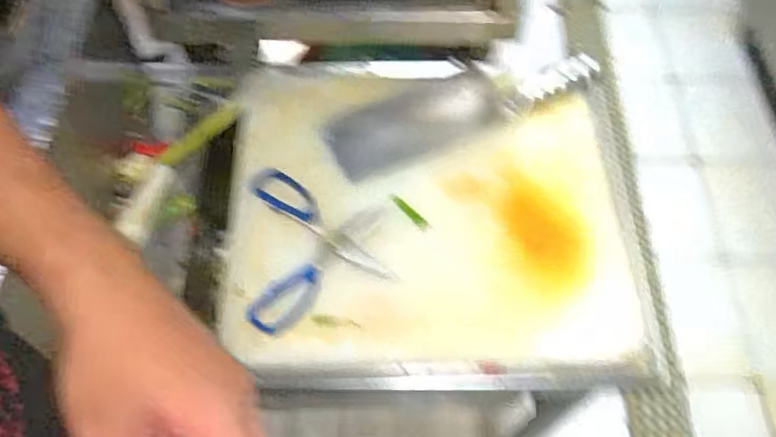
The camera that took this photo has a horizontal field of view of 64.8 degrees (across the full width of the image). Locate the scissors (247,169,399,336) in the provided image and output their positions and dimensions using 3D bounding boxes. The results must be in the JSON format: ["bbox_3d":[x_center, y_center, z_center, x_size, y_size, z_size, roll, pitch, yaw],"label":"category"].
[{"bbox_3d":[-0.065,0.027,0.604,0.135,0.011,0.173,-4,59,-2],"label":"scissors"}]

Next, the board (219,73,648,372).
[{"bbox_3d":[0.032,-0.020,0.635,0.384,0.032,0.345,-1,59,0],"label":"board"}]

